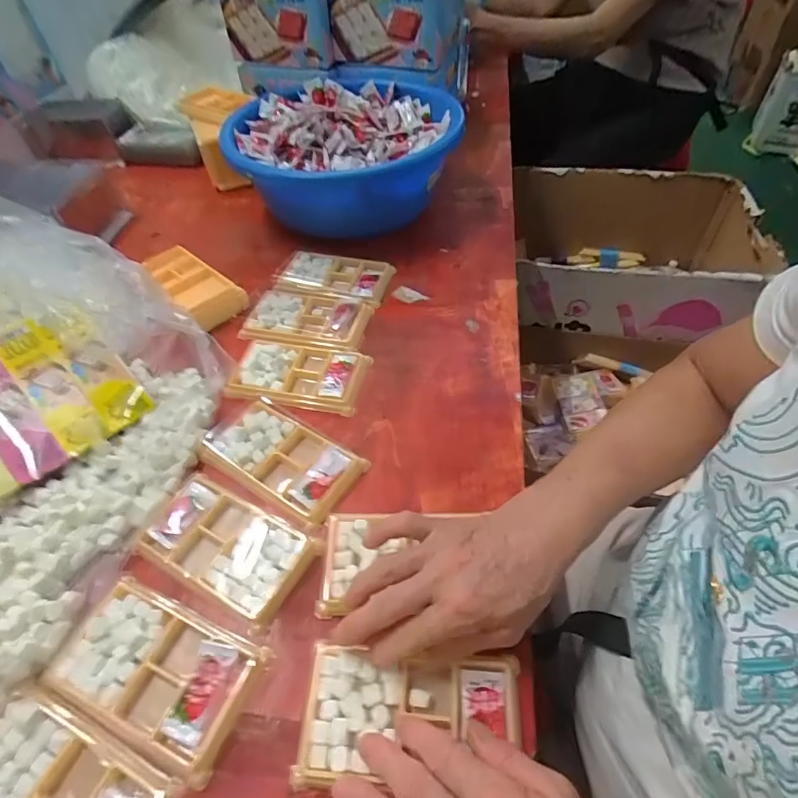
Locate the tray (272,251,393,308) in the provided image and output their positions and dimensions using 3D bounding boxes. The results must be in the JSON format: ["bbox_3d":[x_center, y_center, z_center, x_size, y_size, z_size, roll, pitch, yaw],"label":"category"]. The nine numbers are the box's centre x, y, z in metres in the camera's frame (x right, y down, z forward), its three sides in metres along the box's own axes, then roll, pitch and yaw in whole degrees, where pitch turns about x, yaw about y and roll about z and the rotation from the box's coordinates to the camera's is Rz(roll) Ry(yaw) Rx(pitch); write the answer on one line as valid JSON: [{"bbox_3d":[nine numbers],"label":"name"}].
[{"bbox_3d":[-0.080,-0.156,0.601,0.137,0.015,0.078,9,51,8],"label":"tray"}]

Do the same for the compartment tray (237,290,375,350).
[{"bbox_3d":[-0.105,-0.098,0.548,0.139,0.019,0.085,7,51,7],"label":"compartment tray"}]

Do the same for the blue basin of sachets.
[{"bbox_3d":[-0.071,-0.342,0.686,0.297,0.122,0.306,0,50,0],"label":"blue basin of sachets"}]

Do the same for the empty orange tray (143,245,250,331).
[{"bbox_3d":[-0.249,-0.140,0.583,0.142,0.027,0.057,34,58,26],"label":"empty orange tray"}]

